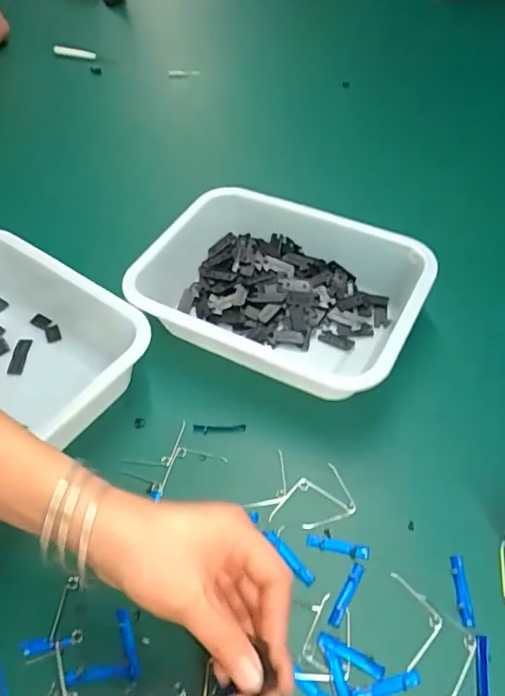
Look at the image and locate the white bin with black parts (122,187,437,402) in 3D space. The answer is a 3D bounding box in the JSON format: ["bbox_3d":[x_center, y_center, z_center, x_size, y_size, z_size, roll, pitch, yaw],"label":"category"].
[{"bbox_3d":[0.028,-0.049,0.501,0.239,0.067,0.182,23,56,20],"label":"white bin with black parts"}]

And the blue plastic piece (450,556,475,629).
[{"bbox_3d":[0.140,0.162,0.363,0.009,0.004,0.044,0,51,3],"label":"blue plastic piece"}]

